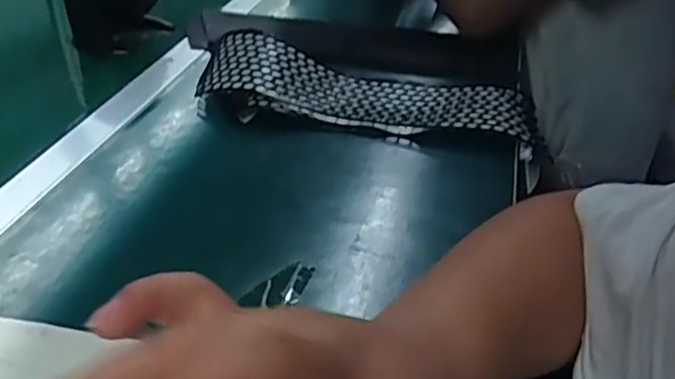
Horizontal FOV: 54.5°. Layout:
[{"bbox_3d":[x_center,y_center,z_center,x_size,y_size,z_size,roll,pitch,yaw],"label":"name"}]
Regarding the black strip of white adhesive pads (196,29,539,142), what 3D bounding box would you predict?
[{"bbox_3d":[0.023,-0.099,0.635,0.321,0.064,0.100,9,35,11],"label":"black strip of white adhesive pads"}]

